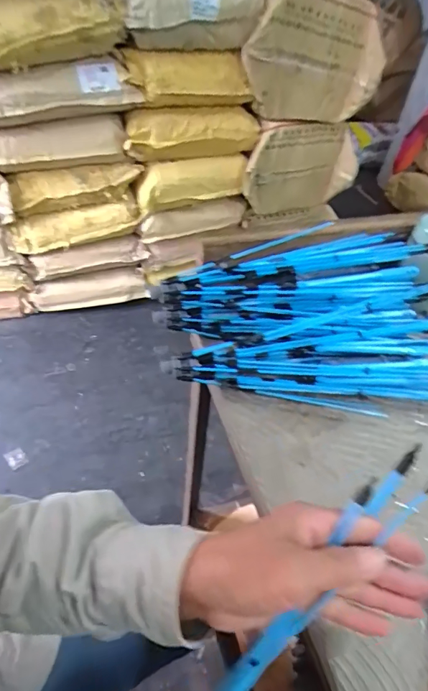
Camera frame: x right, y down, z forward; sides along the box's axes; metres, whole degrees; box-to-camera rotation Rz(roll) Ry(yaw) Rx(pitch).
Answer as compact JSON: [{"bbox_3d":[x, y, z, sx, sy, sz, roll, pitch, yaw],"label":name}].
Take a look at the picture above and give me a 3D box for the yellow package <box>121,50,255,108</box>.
[{"bbox_3d":[-0.073,-0.770,1.215,0.346,0.131,0.151,-19,51,-22],"label":"yellow package"}]

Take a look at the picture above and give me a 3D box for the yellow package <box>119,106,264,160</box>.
[{"bbox_3d":[-0.062,-0.660,1.322,0.425,0.134,0.096,-14,50,-18],"label":"yellow package"}]

